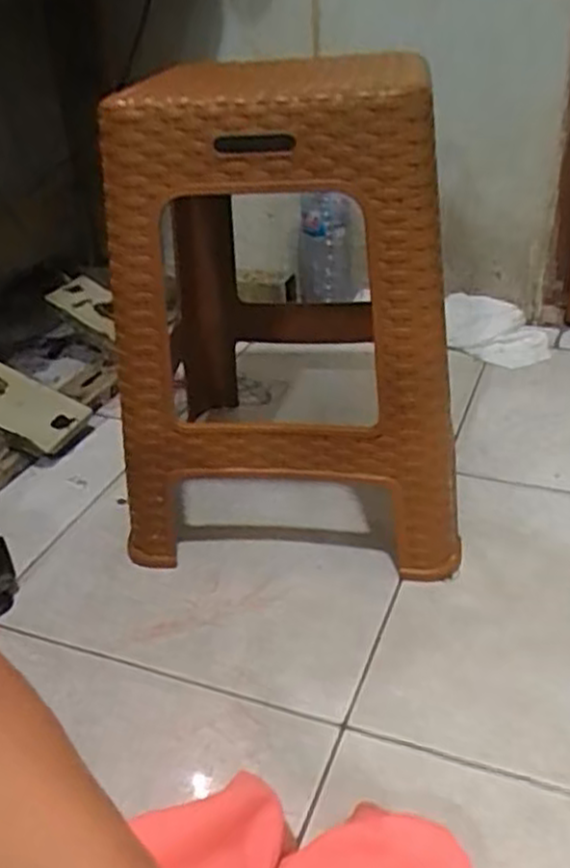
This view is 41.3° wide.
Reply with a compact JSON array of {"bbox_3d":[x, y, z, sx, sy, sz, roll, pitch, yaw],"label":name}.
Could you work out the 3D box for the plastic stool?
[{"bbox_3d":[0.010,-0.136,0.818,0.347,0.463,0.325,2,33,7],"label":"plastic stool"}]

